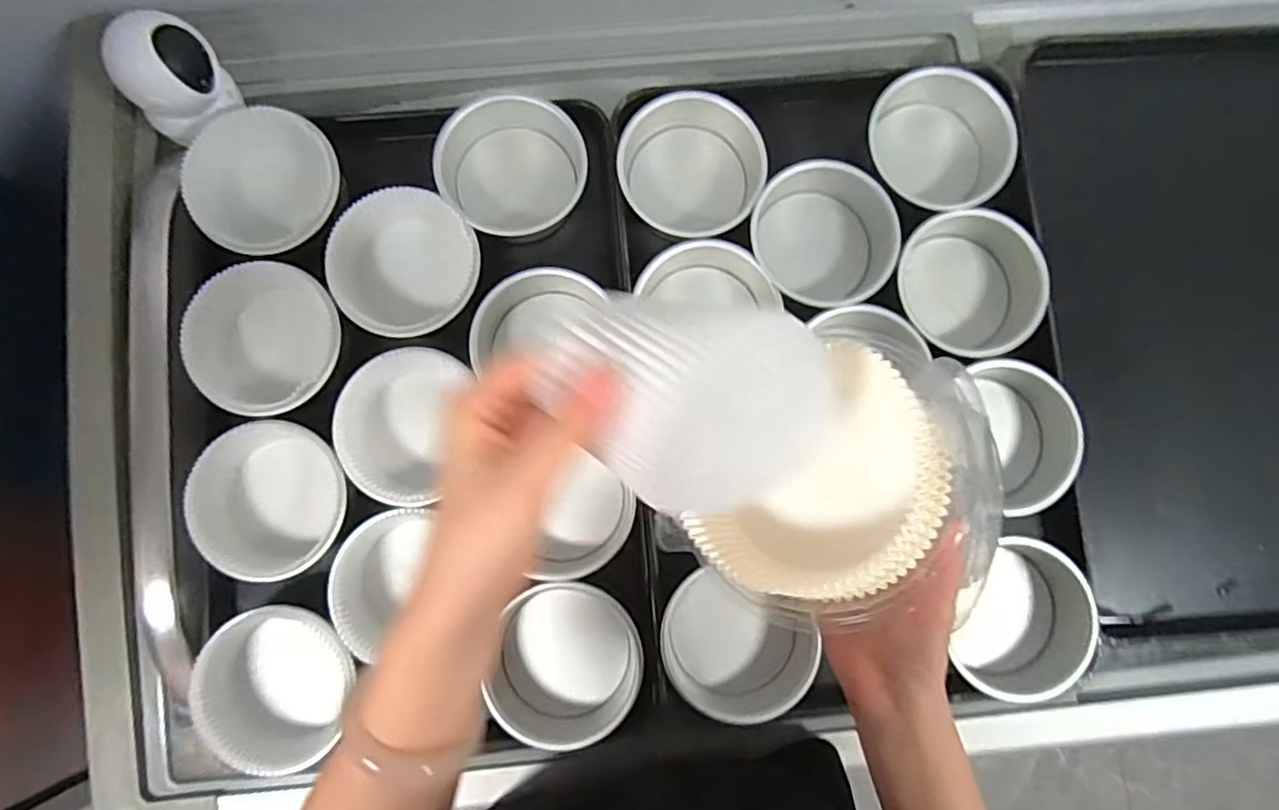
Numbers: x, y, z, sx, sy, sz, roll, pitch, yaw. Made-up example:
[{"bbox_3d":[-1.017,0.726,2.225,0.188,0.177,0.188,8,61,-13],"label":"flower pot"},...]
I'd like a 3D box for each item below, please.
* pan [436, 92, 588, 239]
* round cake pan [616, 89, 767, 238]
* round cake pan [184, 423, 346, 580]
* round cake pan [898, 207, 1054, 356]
[{"bbox_3d":[-0.123,-0.229,0.628,0.132,0.054,0.135,0,82,-1],"label":"pan"},{"bbox_3d":[0.050,-0.233,0.627,0.137,0.057,0.150,0,82,-1],"label":"round cake pan"},{"bbox_3d":[-0.336,0.087,0.599,0.135,0.066,0.135,0,82,-1],"label":"round cake pan"},{"bbox_3d":[0.316,-0.114,0.621,0.133,0.054,0.133,0,82,-1],"label":"round cake pan"}]

